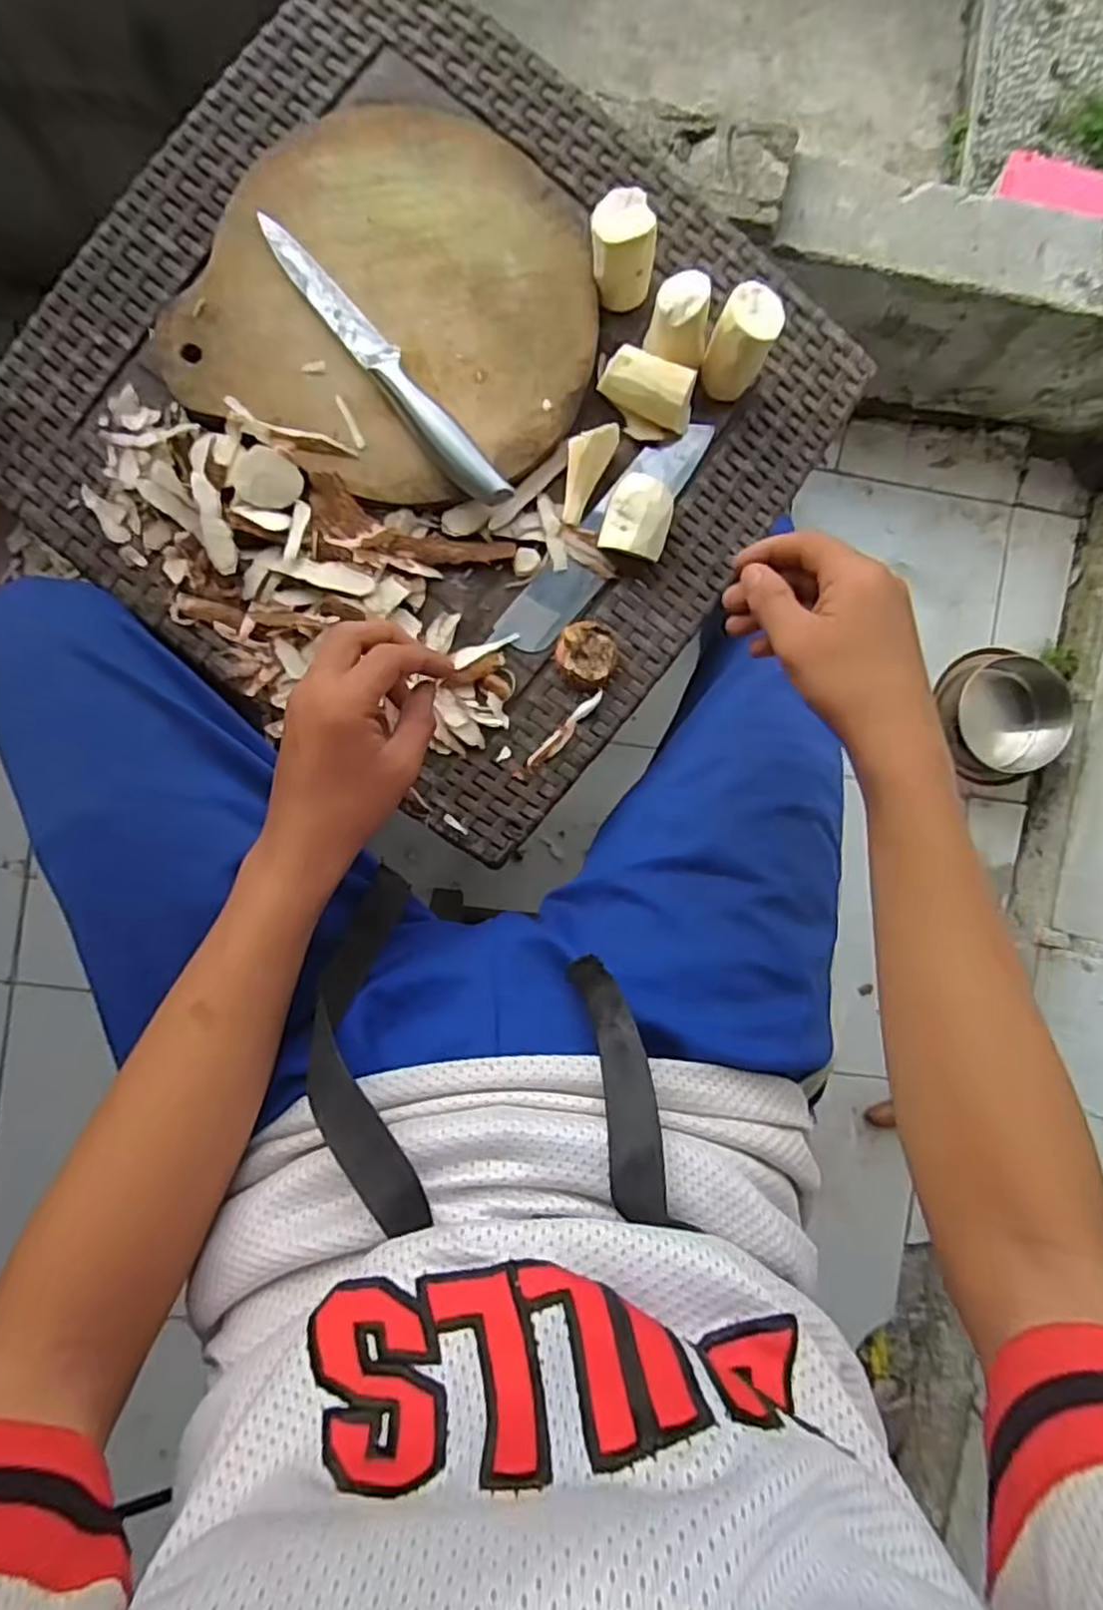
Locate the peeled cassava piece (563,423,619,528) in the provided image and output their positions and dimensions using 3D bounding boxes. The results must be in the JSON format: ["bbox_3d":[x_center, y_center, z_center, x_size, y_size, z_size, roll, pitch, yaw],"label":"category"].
[{"bbox_3d":[0.021,-0.216,0.460,0.027,0.010,0.065,21,103,-6],"label":"peeled cassava piece"}]

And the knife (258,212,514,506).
[{"bbox_3d":[-0.102,-0.267,0.433,0.023,0.022,0.211,-41,96,-3],"label":"knife"}]

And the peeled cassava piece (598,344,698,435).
[{"bbox_3d":[0.063,-0.266,0.456,0.061,0.032,0.029,25,90,-6],"label":"peeled cassava piece"}]

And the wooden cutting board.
[{"bbox_3d":[-0.091,-0.311,0.445,0.233,0.016,0.228,29,90,-6],"label":"wooden cutting board"}]

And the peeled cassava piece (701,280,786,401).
[{"bbox_3d":[0.118,-0.290,0.452,0.038,0.054,0.046,32,89,-6],"label":"peeled cassava piece"}]

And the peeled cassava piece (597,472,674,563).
[{"bbox_3d":[0.056,-0.187,0.464,0.042,0.027,0.048,15,91,-6],"label":"peeled cassava piece"}]

